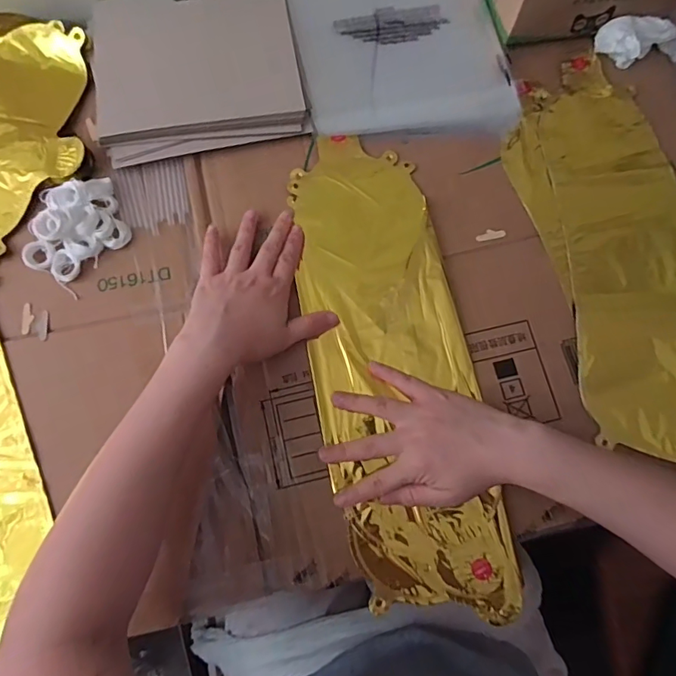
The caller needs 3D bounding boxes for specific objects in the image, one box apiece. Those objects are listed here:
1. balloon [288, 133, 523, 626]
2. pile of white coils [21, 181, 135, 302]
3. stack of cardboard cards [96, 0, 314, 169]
[{"bbox_3d":[0.044,0.016,0.414,0.134,0.010,0.419,-10,77,-4],"label":"balloon"},{"bbox_3d":[-0.237,-0.103,0.422,0.089,0.026,0.096,38,77,8],"label":"pile of white coils"},{"bbox_3d":[-0.138,-0.269,0.470,0.196,0.021,0.180,-10,76,-4],"label":"stack of cardboard cards"}]

